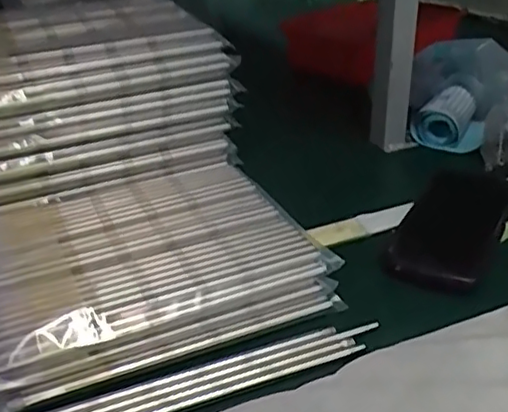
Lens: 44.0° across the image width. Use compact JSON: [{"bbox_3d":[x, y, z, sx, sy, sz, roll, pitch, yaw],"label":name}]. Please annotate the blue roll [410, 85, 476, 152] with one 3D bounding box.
[{"bbox_3d":[0.233,-0.108,0.762,0.059,0.043,0.113,13,32,25],"label":"blue roll"}]

